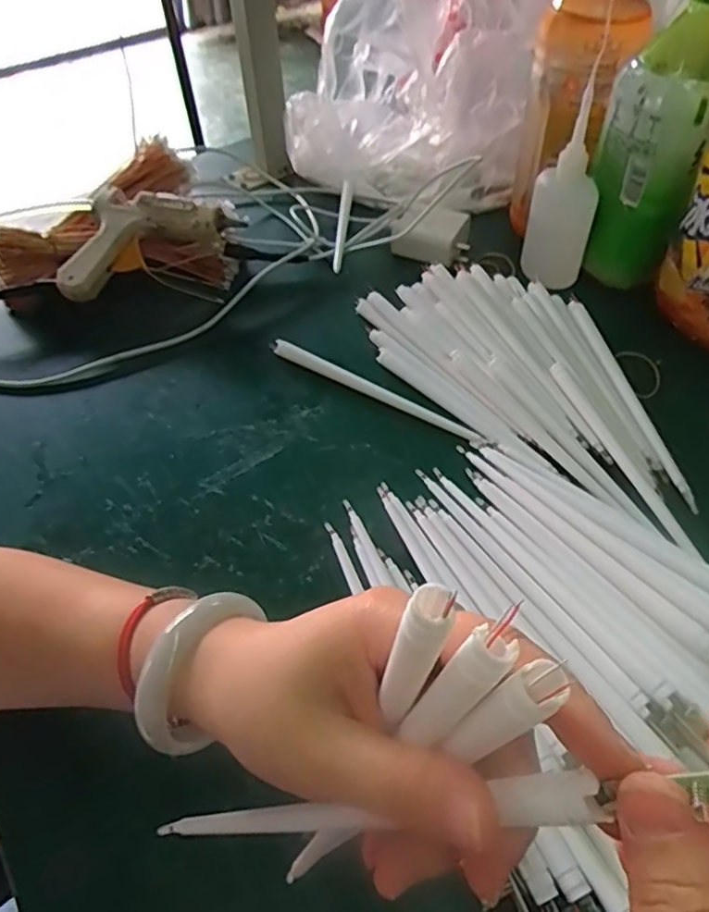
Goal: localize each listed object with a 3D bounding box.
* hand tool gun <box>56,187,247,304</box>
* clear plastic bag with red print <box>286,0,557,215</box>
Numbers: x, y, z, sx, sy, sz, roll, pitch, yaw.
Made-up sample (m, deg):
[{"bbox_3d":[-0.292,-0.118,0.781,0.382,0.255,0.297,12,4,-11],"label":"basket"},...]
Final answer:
[{"bbox_3d":[-0.177,-0.188,0.542,0.156,0.052,0.084,-19,51,-12],"label":"hand tool gun"},{"bbox_3d":[0.064,-0.378,0.593,0.222,0.205,0.222,16,53,16],"label":"clear plastic bag with red print"}]

